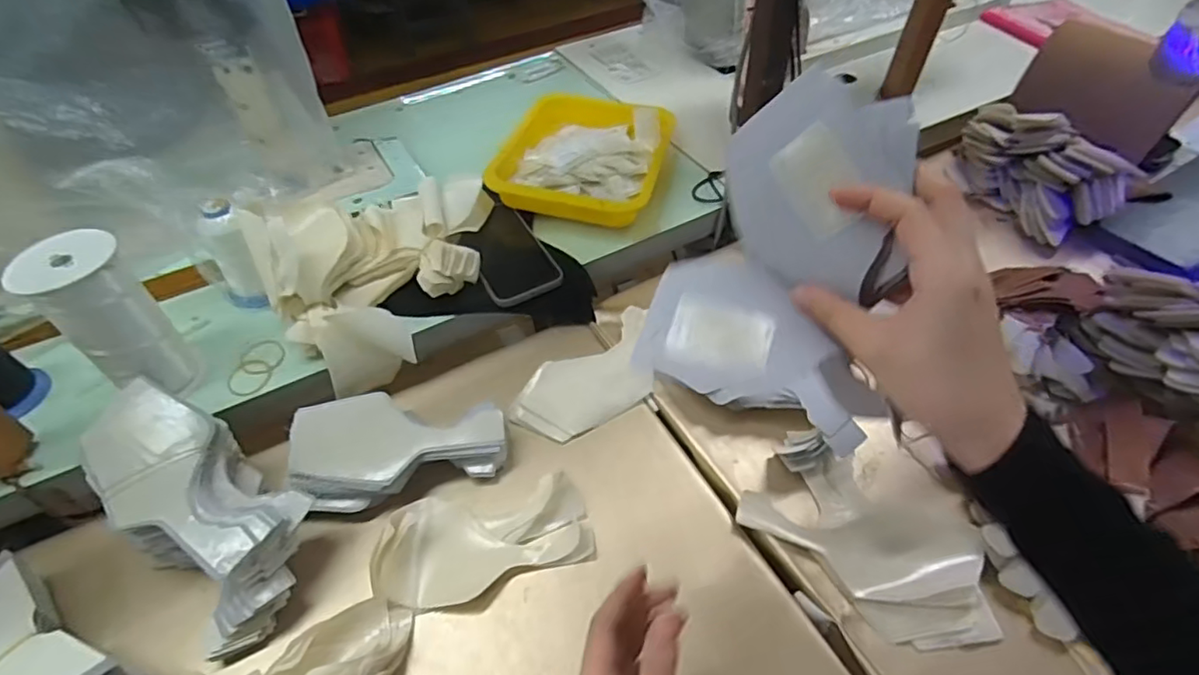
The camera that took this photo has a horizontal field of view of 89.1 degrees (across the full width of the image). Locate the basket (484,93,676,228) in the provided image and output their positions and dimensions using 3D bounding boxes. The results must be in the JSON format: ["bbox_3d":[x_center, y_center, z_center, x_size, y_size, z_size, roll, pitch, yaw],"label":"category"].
[{"bbox_3d":[-0.015,-0.238,0.786,0.199,0.048,0.251,9,49,11],"label":"basket"}]

